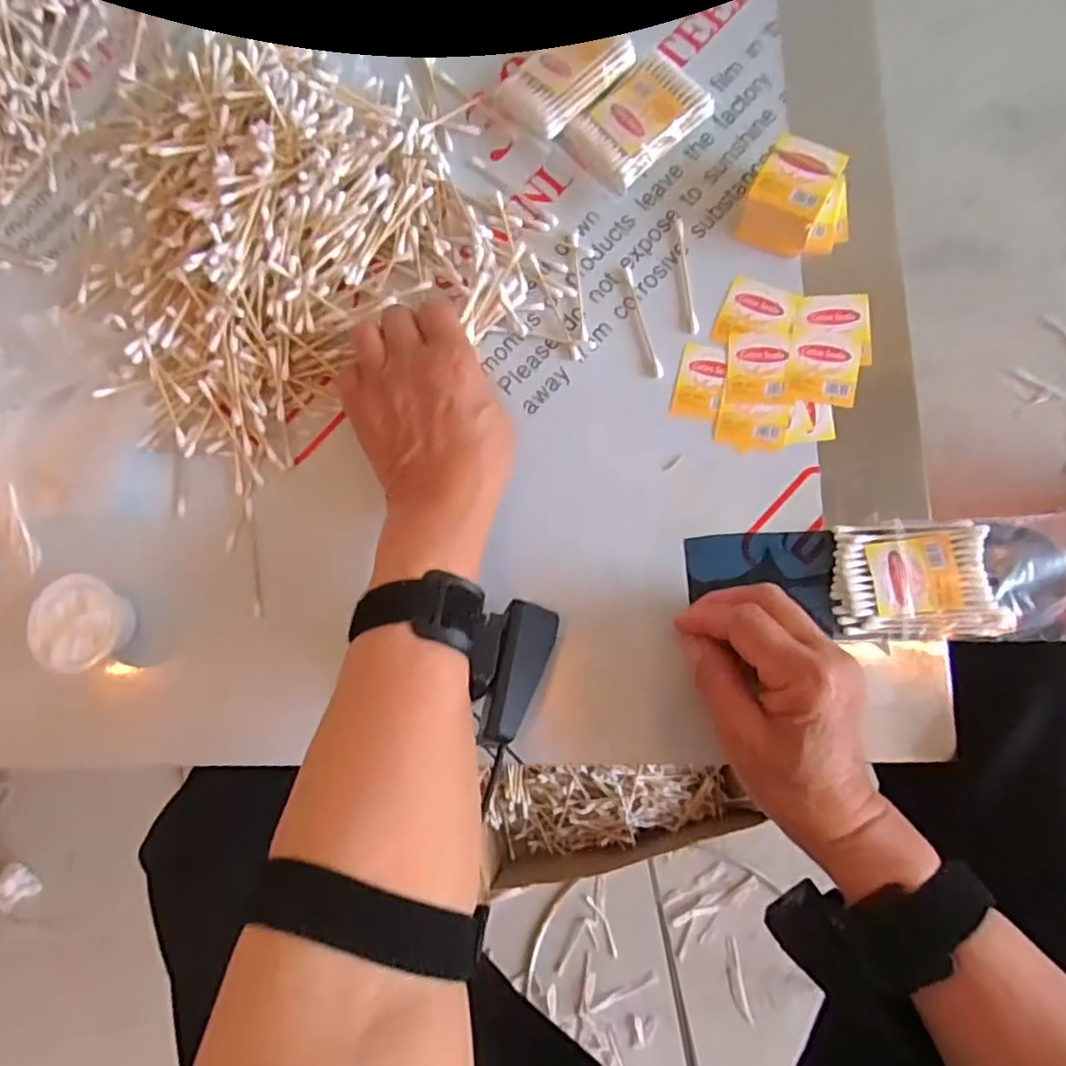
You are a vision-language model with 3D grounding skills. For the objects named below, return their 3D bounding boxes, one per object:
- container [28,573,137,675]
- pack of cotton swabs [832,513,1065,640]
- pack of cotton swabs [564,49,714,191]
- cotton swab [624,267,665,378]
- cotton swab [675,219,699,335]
[{"bbox_3d":[-0.261,0.052,0.382,0.043,0.031,0.049,-45,80,-2],"label":"container"},{"bbox_3d":[0.229,0.024,0.352,0.126,0.011,0.063,-1,82,5],"label":"pack of cotton swabs"},{"bbox_3d":[0.066,-0.252,0.404,0.077,0.020,0.052,-39,80,-1],"label":"pack of cotton swabs"},{"bbox_3d":[0.066,-0.127,0.392,0.006,0.004,0.072,-15,81,3],"label":"cotton swab"},{"bbox_3d":[0.092,-0.154,0.393,0.007,0.004,0.073,-6,81,5],"label":"cotton swab"}]

